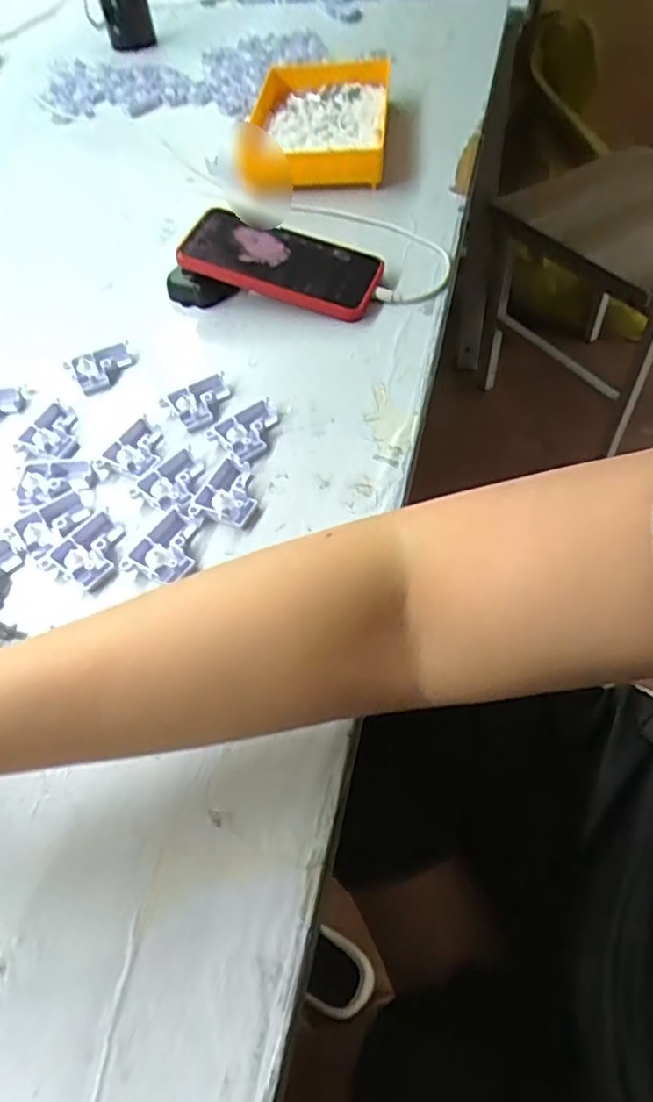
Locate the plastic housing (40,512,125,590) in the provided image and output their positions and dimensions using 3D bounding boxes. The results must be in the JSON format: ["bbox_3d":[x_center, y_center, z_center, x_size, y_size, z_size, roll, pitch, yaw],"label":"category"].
[{"bbox_3d":[-0.142,-0.002,0.388,0.035,0.010,0.048,24,59,21],"label":"plastic housing"}]

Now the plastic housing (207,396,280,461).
[{"bbox_3d":[-0.054,-0.086,0.443,0.038,0.012,0.050,30,61,24],"label":"plastic housing"}]

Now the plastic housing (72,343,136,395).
[{"bbox_3d":[-0.173,-0.145,0.499,0.045,0.018,0.033,-29,56,-15],"label":"plastic housing"}]

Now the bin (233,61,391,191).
[{"bbox_3d":[-0.012,-0.470,0.702,0.154,0.041,0.263,2,54,5],"label":"bin"}]

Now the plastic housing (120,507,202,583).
[{"bbox_3d":[-0.095,-0.005,0.384,0.035,0.010,0.050,16,56,16],"label":"plastic housing"}]

